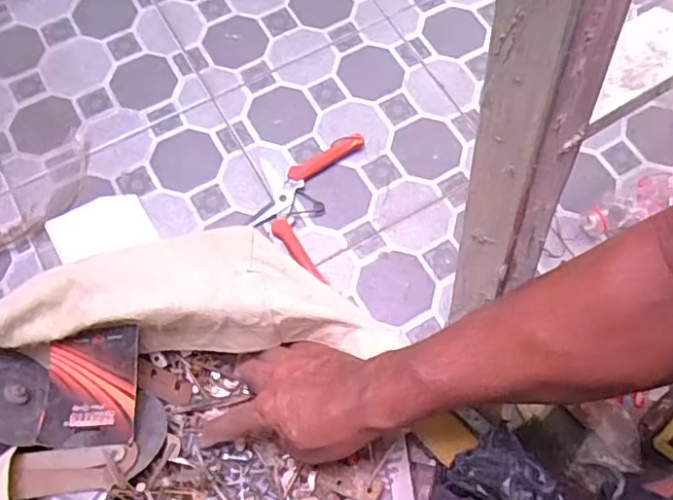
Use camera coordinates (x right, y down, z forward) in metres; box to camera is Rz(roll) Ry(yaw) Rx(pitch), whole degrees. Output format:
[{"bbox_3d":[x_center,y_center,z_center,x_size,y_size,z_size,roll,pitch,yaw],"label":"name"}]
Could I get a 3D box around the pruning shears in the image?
[{"bbox_3d":[-0.038,-0.056,0.632,0.105,0.018,0.170,9,69,3],"label":"pruning shears"}]

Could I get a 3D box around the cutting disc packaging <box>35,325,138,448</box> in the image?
[{"bbox_3d":[-0.213,0.117,0.489,0.085,0.010,0.097,-3,72,9],"label":"cutting disc packaging"}]

